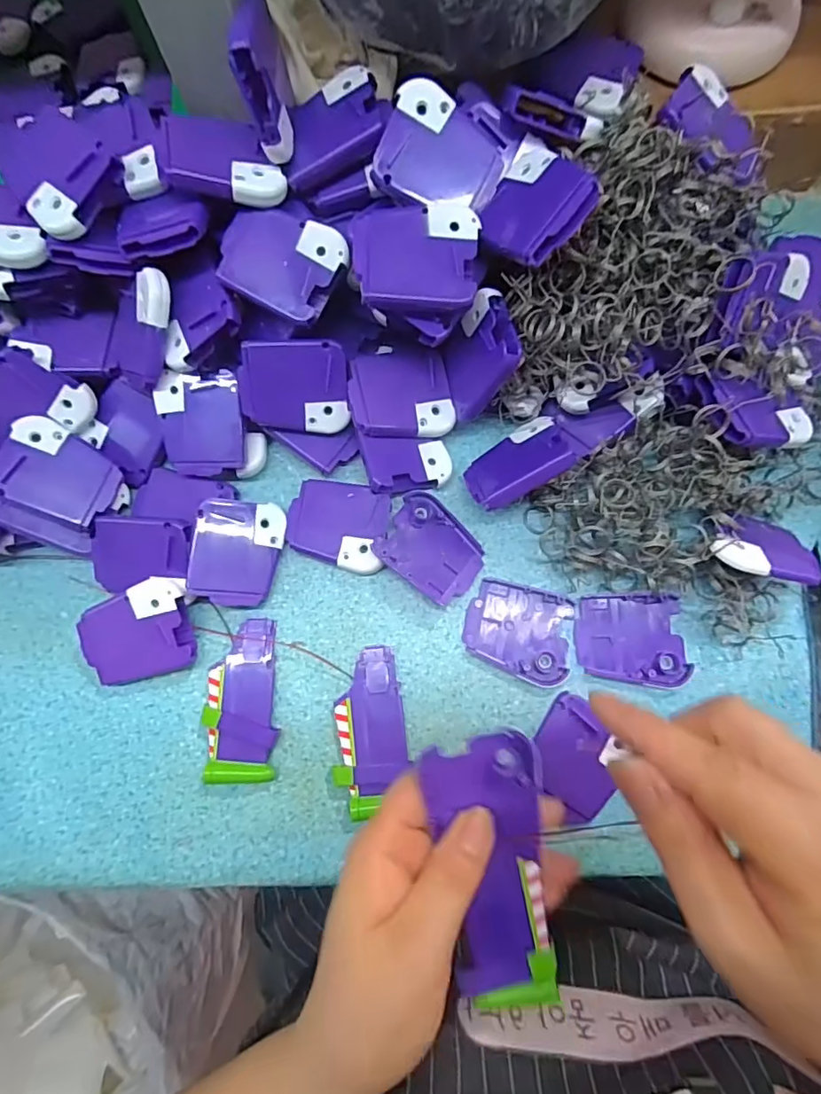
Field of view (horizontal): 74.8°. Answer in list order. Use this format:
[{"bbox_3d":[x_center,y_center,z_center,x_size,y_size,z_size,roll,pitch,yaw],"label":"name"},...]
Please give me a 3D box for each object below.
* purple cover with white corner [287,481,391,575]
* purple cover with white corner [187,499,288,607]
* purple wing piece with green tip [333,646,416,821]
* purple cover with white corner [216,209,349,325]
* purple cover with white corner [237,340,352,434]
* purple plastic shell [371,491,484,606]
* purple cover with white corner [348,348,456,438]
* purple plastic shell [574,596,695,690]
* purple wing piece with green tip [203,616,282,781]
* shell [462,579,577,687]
[{"bbox_3d":[-0.044,-0.013,0.324,0.059,0.006,0.050,10,78,5],"label":"purple cover with white corner"},{"bbox_3d":[-0.101,0.003,0.314,0.049,0.006,0.060,9,83,-22],"label":"purple cover with white corner"},{"bbox_3d":[-0.023,0.103,0.304,0.041,0.012,0.084,-12,77,0],"label":"purple wing piece with green tip"},{"bbox_3d":[-0.069,-0.154,0.290,0.061,0.012,0.050,29,96,0],"label":"purple cover with white corner"},{"bbox_3d":[-0.067,-0.091,0.310,0.060,0.004,0.051,-3,117,-5],"label":"purple cover with white corner"},{"bbox_3d":[0.013,0.001,0.322,0.060,0.011,0.049,37,81,10],"label":"purple plastic shell"},{"bbox_3d":[-0.005,-0.090,0.322,0.060,0.010,0.051,-12,92,-12],"label":"purple cover with white corner"},{"bbox_3d":[0.128,0.054,0.310,0.061,0.005,0.050,0,77,3],"label":"purple plastic shell"},{"bbox_3d":[-0.097,0.088,0.307,0.039,0.011,0.087,-6,77,1],"label":"purple wing piece with green tip"},{"bbox_3d":[0.063,0.049,0.314,0.061,0.005,0.052,14,78,6],"label":"shell"}]

